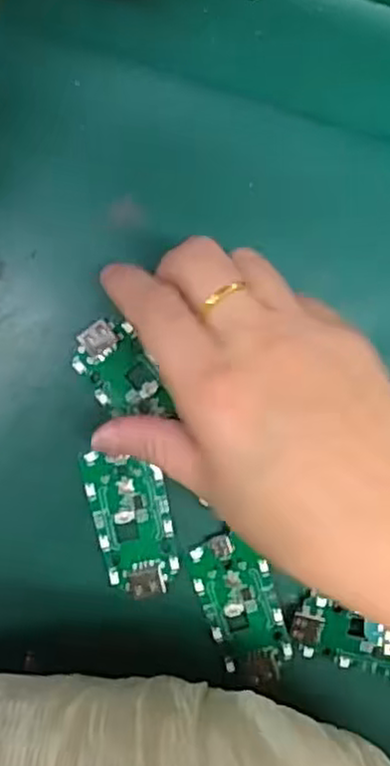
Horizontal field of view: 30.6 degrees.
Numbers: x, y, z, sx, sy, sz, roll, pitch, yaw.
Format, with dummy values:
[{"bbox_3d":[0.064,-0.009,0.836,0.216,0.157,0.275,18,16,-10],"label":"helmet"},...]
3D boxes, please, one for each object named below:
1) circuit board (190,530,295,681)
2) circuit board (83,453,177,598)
[{"bbox_3d":[0.019,0.093,0.293,0.030,0.004,0.063,-17,96,-5],"label":"circuit board"},{"bbox_3d":[-0.025,0.057,0.289,0.030,0.004,0.060,-12,96,-6],"label":"circuit board"}]

